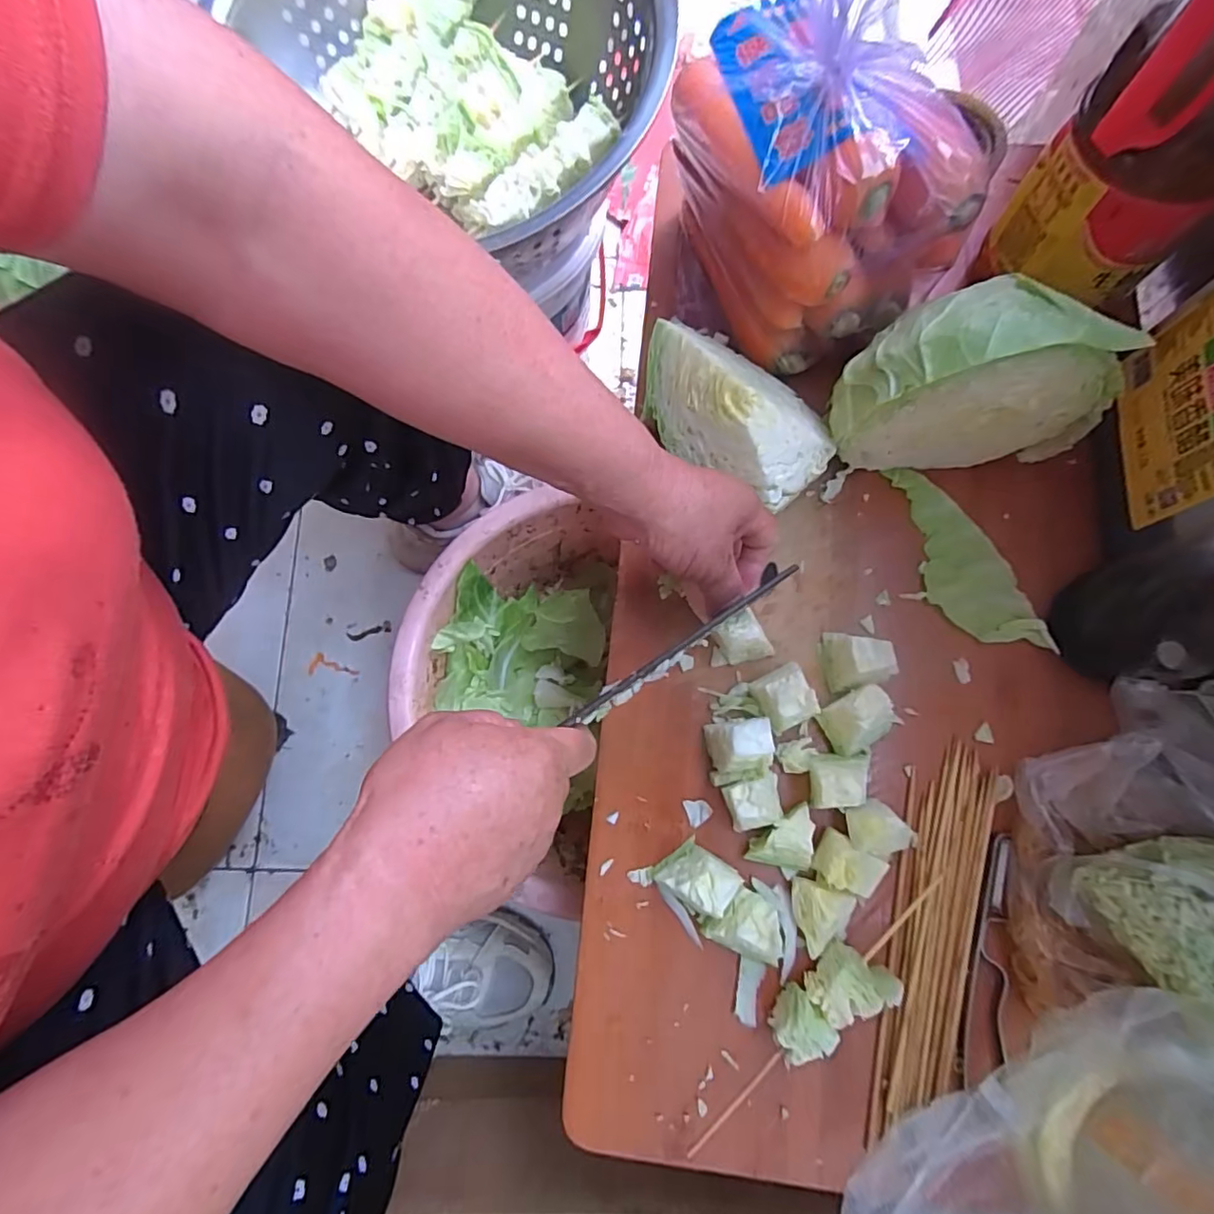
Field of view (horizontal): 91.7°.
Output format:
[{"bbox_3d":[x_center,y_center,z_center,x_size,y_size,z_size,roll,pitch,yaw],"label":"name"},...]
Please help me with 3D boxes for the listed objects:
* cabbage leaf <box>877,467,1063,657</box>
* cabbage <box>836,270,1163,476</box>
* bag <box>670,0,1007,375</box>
[{"bbox_3d":[0.252,-0.036,0.422,0.059,0.015,0.150,-18,79,-3],"label":"cabbage leaf"},{"bbox_3d":[0.236,-0.144,0.373,0.161,0.134,0.057,-1,79,0],"label":"cabbage"},{"bbox_3d":[0.126,-0.279,0.367,0.108,0.242,0.180,-33,80,-6],"label":"bag"}]

